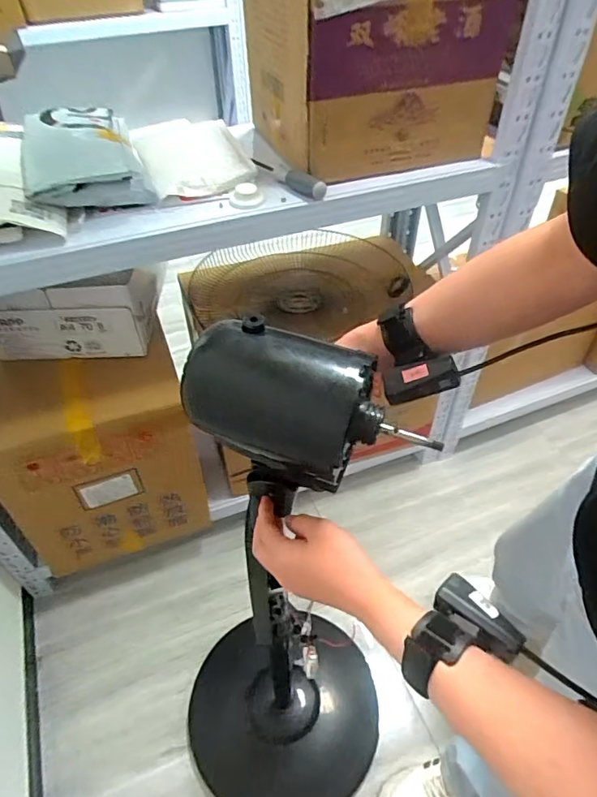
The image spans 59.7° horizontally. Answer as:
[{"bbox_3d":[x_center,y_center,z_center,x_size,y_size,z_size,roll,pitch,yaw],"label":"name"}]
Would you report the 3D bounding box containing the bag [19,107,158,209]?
[{"bbox_3d":[-0.391,-0.449,0.938,0.197,0.063,0.378,-17,48,-14],"label":"bag"}]

